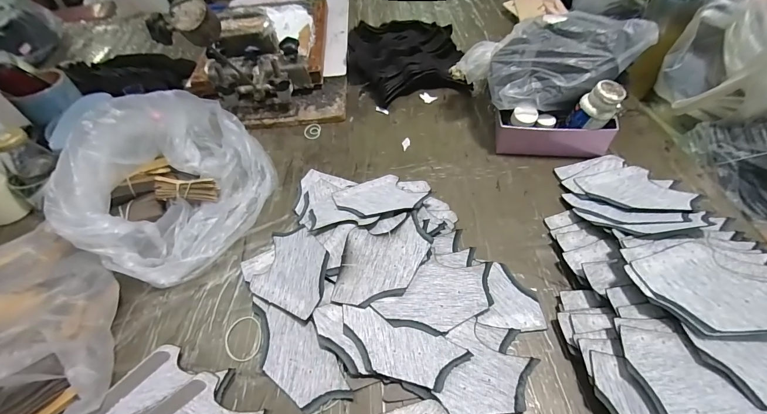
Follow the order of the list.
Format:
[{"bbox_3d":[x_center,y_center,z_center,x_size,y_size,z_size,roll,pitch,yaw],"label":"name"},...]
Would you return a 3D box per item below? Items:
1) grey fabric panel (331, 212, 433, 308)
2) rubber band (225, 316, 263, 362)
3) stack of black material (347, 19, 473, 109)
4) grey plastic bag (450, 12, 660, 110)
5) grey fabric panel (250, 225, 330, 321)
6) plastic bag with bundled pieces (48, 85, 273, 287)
[{"bbox_3d":[0.000,0.068,0.429,0.106,0.020,0.120,6,53,8],"label":"grey fabric panel"},{"bbox_3d":[-0.170,0.158,0.407,0.048,0.005,0.054,0,50,9],"label":"rubber band"},{"bbox_3d":[0.043,-0.319,0.715,0.237,0.077,0.251,-4,53,0],"label":"stack of black material"},{"bbox_3d":[0.249,-0.221,0.511,0.258,0.093,0.119,4,53,6],"label":"grey plastic bag"},{"bbox_3d":[-0.120,0.082,0.447,0.103,0.005,0.123,-1,52,19],"label":"grey fabric panel"},{"bbox_3d":[-0.296,-0.046,0.481,0.204,0.149,0.280,28,59,22],"label":"plastic bag with bundled pieces"}]

